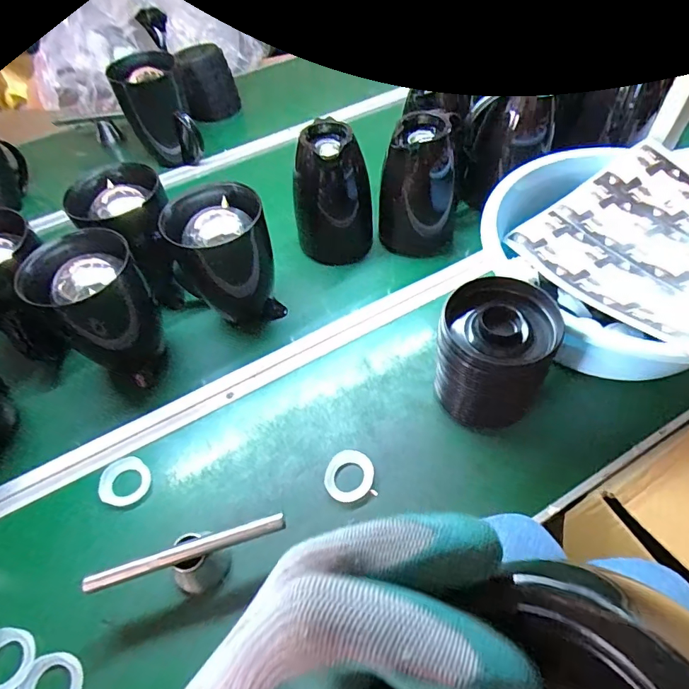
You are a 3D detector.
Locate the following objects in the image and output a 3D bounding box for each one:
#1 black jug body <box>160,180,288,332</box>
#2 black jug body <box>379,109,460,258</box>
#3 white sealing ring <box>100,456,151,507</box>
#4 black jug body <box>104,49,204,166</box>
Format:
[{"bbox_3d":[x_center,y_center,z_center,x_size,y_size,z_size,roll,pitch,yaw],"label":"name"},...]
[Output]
[{"bbox_3d":[-0.170,-0.115,0.651,0.120,0.182,0.112,33,62,26],"label":"black jug body"},{"bbox_3d":[0.123,-0.253,0.735,0.119,0.211,0.113,8,54,11],"label":"black jug body"},{"bbox_3d":[-0.268,0.166,0.560,0.053,0.011,0.057,-2,53,3],"label":"white sealing ring"},{"bbox_3d":[-0.363,-0.453,0.909,0.124,0.185,0.103,-24,55,-13],"label":"black jug body"}]

